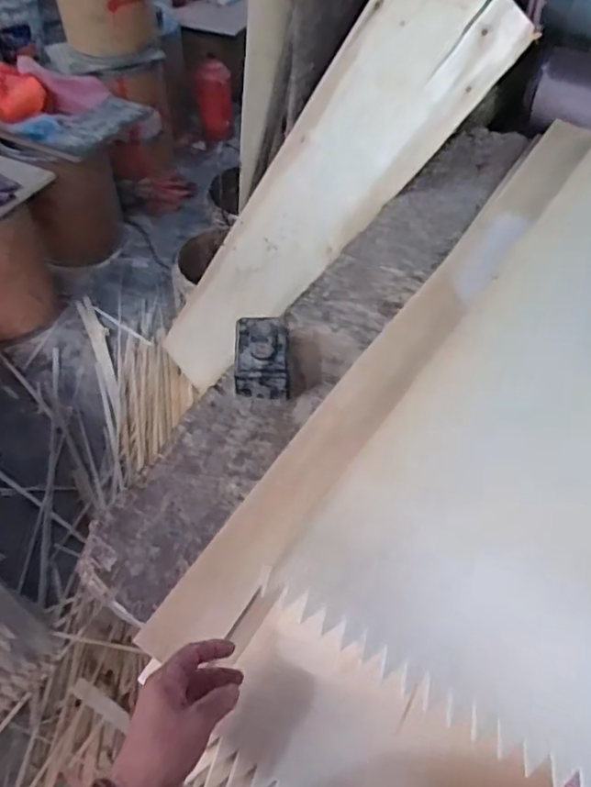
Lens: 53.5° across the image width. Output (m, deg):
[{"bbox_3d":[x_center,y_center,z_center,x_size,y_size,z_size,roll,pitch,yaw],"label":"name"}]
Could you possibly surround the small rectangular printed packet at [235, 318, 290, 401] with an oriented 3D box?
[{"bbox_3d":[-0.046,-0.051,0.796,0.074,0.053,0.106,-1,51,-2],"label":"small rectangular printed packet"}]

